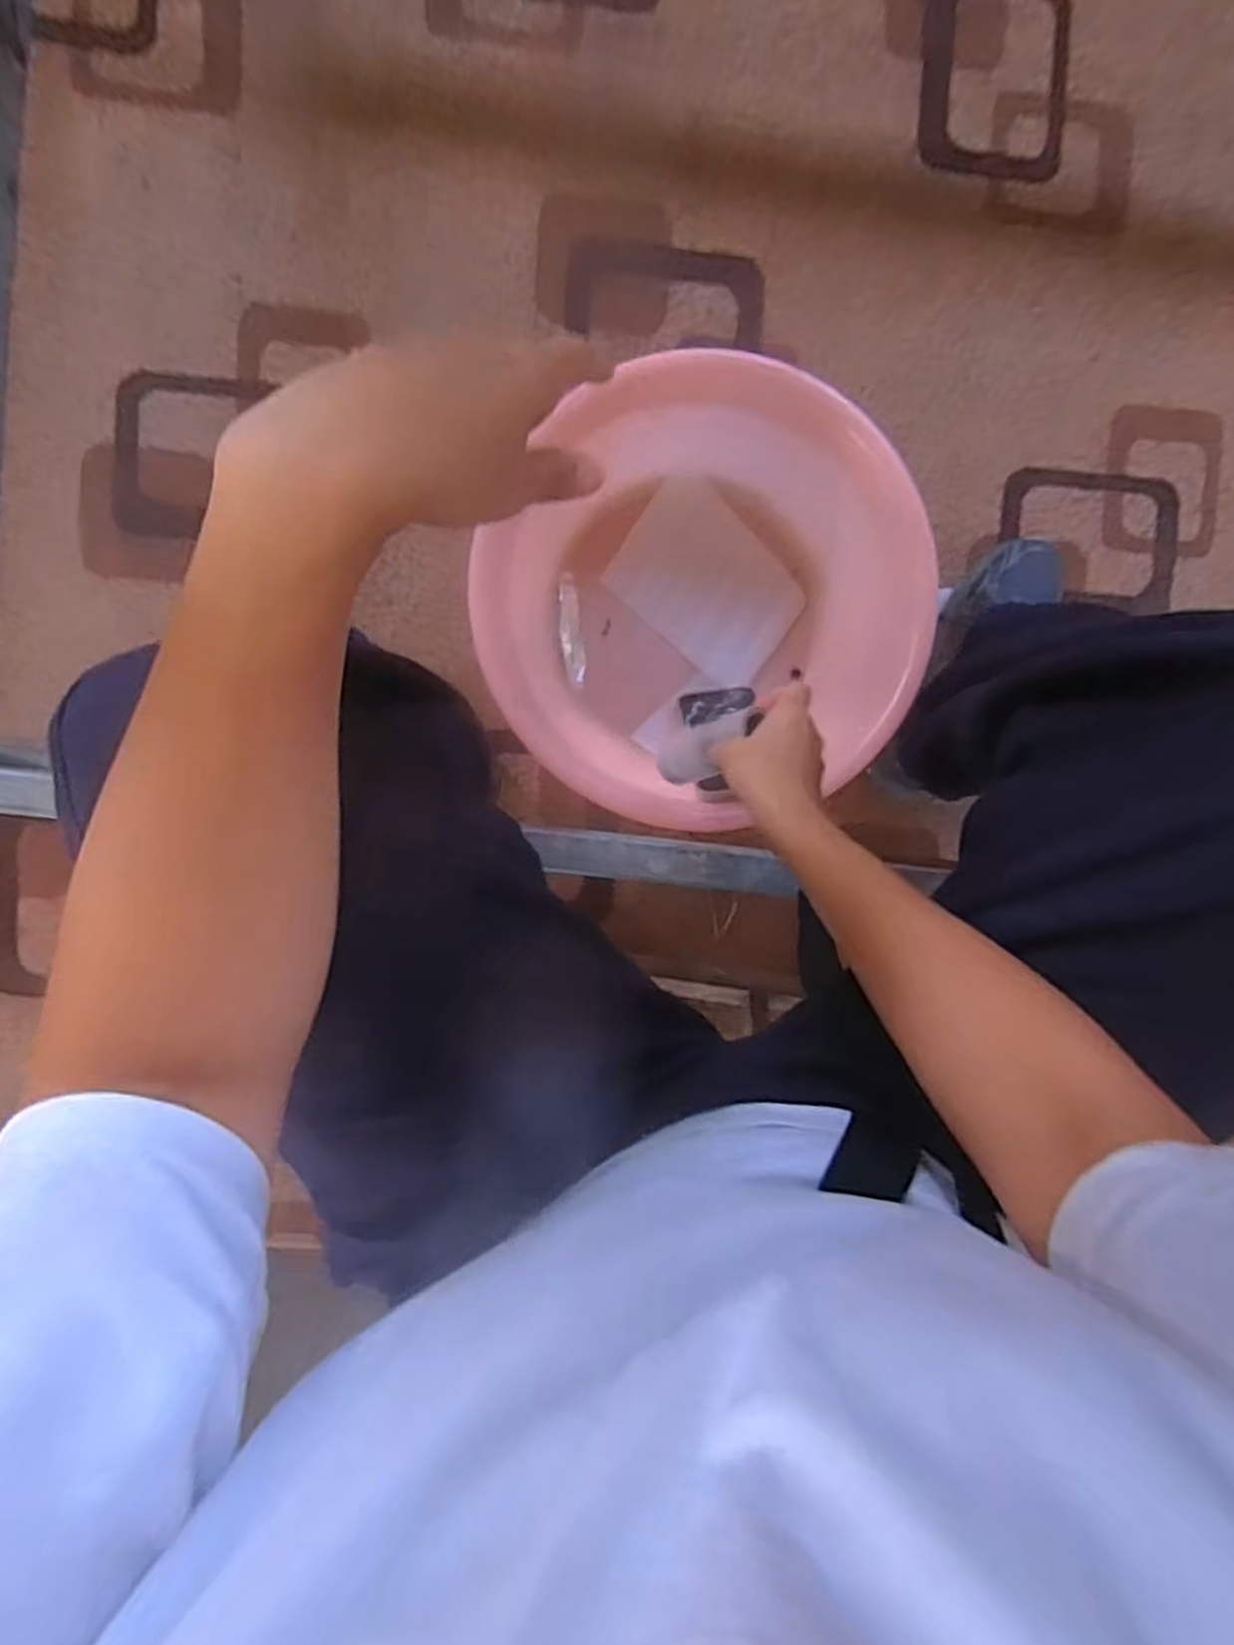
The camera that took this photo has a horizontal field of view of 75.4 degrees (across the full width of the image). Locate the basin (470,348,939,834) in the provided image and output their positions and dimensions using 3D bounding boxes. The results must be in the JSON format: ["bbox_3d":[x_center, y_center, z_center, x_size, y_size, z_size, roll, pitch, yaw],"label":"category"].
[{"bbox_3d":[0.073,-0.178,0.685,0.346,0.128,0.337,0,96,-5],"label":"basin"}]

